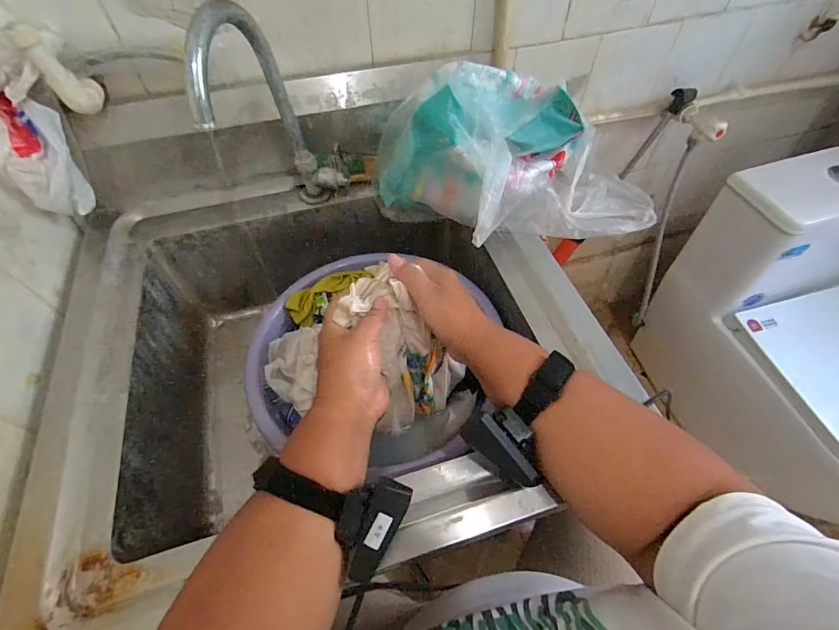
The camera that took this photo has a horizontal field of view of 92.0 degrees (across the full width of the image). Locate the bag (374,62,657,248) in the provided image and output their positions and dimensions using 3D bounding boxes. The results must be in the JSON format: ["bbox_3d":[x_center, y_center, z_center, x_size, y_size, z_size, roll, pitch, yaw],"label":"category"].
[{"bbox_3d":[0.124,-0.198,0.509,0.357,0.176,0.162,-5,55,-2],"label":"bag"}]

